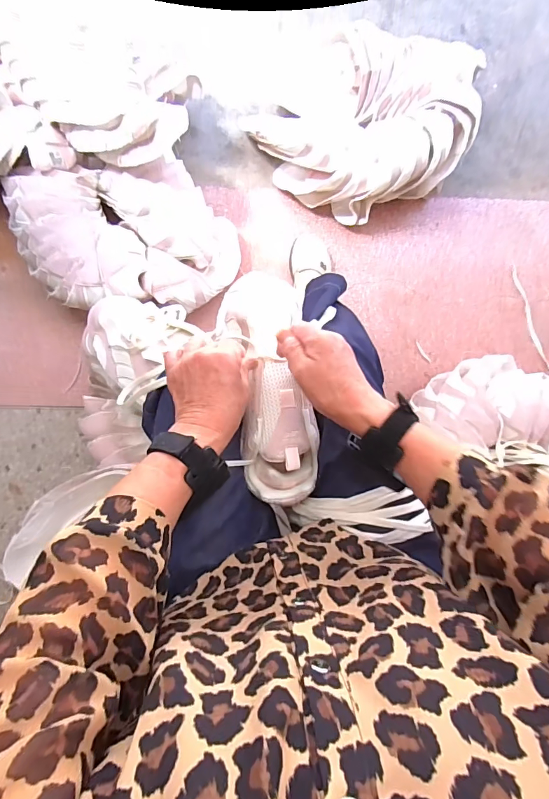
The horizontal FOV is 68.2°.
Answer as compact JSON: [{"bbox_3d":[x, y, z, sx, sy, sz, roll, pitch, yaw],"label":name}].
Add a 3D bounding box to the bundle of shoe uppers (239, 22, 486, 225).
[{"bbox_3d":[0.195,-0.575,0.880,0.467,0.179,0.355,-1,84,-4],"label":"bundle of shoe uppers"}]

